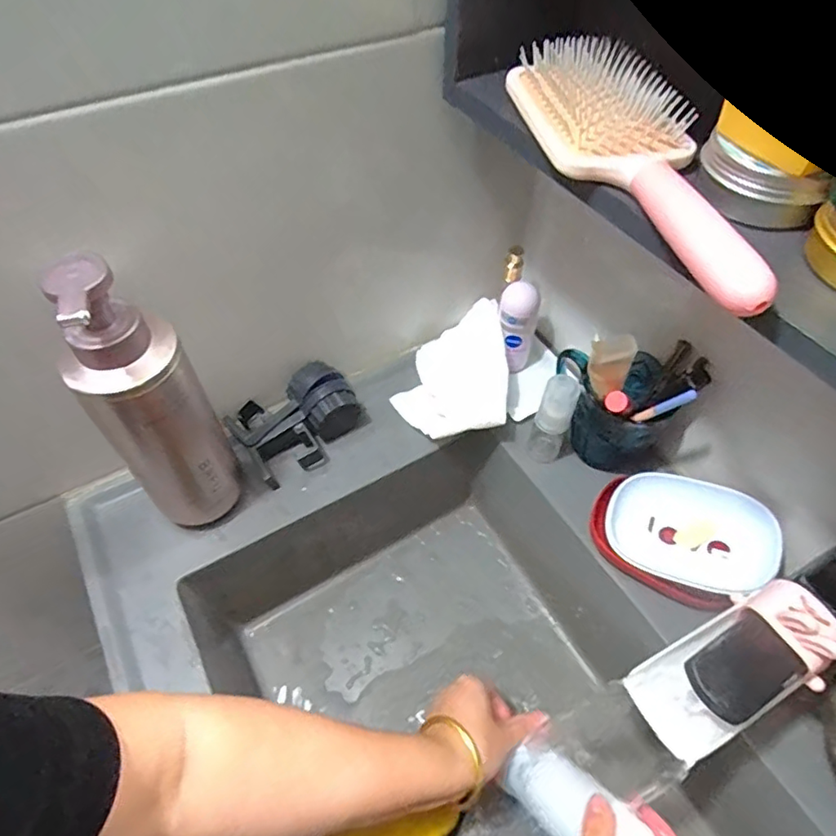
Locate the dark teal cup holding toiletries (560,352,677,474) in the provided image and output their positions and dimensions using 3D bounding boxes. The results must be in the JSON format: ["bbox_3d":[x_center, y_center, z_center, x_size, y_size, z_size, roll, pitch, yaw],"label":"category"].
[{"bbox_3d":[0.178,-0.009,0.509,0.084,0.096,0.098,-29,59,-21],"label":"dark teal cup holding toiletries"}]

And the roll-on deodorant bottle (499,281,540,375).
[{"bbox_3d":[0.100,-0.088,0.569,0.038,0.089,0.036,1,53,-1],"label":"roll-on deodorant bottle"}]

